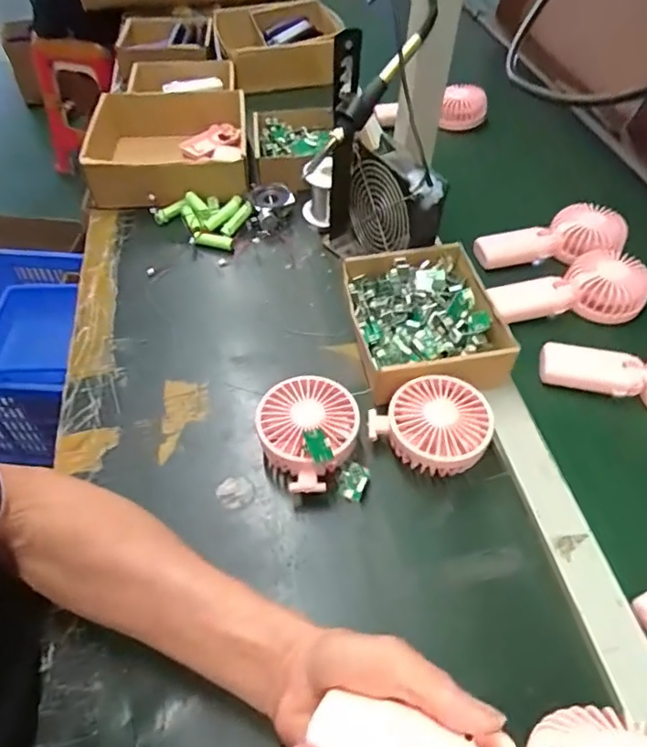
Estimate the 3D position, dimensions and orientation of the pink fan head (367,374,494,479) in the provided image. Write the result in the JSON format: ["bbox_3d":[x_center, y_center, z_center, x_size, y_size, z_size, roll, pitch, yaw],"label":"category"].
[{"bbox_3d":[0.096,0.046,0.482,0.101,0.046,0.089,25,56,17],"label":"pink fan head"}]

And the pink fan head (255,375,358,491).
[{"bbox_3d":[-0.016,0.053,0.477,0.089,0.054,0.099,28,56,19],"label":"pink fan head"}]

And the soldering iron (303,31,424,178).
[{"bbox_3d":[0.041,-0.269,0.539,0.022,0.035,0.177,40,91,29],"label":"soldering iron"}]

